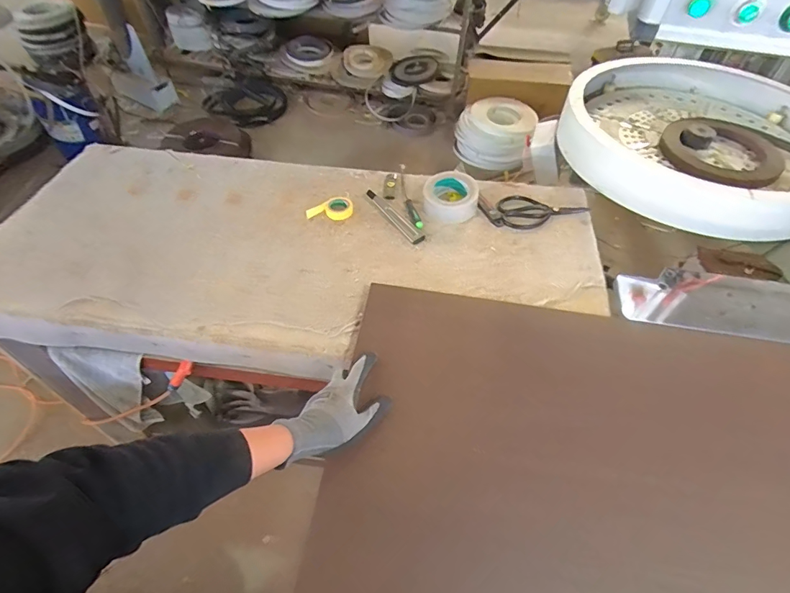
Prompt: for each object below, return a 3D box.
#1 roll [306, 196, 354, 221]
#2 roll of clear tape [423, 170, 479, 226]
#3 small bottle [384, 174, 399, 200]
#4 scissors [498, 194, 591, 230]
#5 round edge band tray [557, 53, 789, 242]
[{"bbox_3d":[-0.139,-0.192,0.938,0.097,0.022,0.064,1,53,-1],"label":"roll"},{"bbox_3d":[0.121,-0.215,0.932,0.111,0.055,0.137,9,53,5],"label":"roll of clear tape"},{"bbox_3d":[-0.009,-0.249,0.987,0.033,0.016,0.086,4,53,1],"label":"small bottle"},{"bbox_3d":[0.320,-0.179,0.929,0.191,0.019,0.091,6,53,2],"label":"scissors"},{"bbox_3d":[0.793,-0.433,1.115,0.616,0.145,0.655,0,51,0],"label":"round edge band tray"}]

